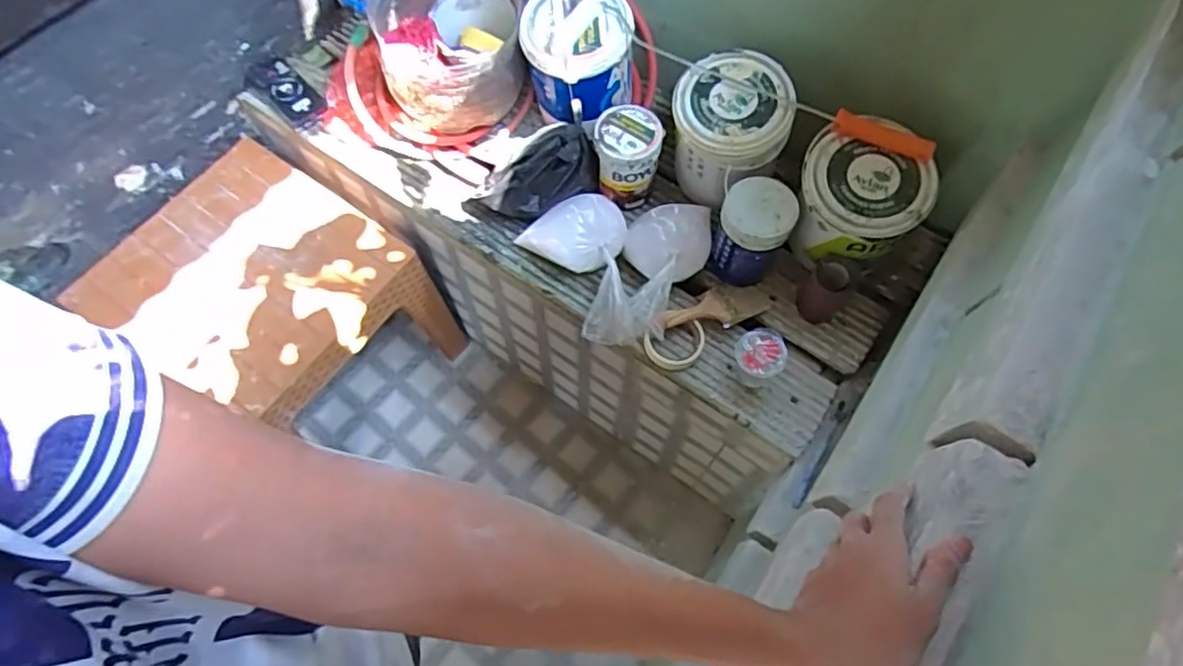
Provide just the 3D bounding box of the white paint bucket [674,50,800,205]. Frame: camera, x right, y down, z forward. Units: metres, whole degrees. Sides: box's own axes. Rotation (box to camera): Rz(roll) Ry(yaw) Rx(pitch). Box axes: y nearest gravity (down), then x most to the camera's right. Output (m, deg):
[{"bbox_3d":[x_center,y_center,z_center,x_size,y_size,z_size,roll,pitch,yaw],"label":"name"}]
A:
[{"bbox_3d":[0.218,-0.323,1.073,0.182,0.189,0.167,22,67,8],"label":"white paint bucket"}]

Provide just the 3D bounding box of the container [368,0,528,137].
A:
[{"bbox_3d":[-0.243,-0.499,1.151,0.236,0.202,0.254,-10,67,-6],"label":"container"}]

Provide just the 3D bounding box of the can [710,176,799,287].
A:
[{"bbox_3d":[0.251,-0.158,1.046,0.106,0.162,0.104,17,67,6],"label":"can"}]

